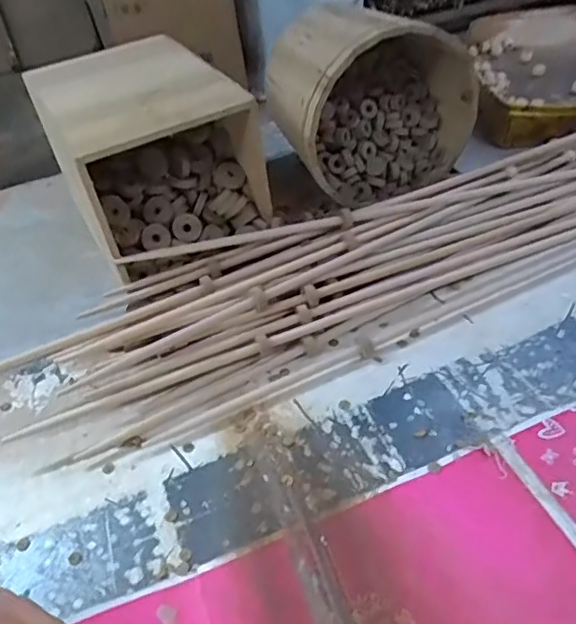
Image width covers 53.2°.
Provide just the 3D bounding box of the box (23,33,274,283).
[{"bbox_3d":[-0.175,-0.204,0.719,0.199,0.171,0.254,-28,47,-17],"label":"box"}]

